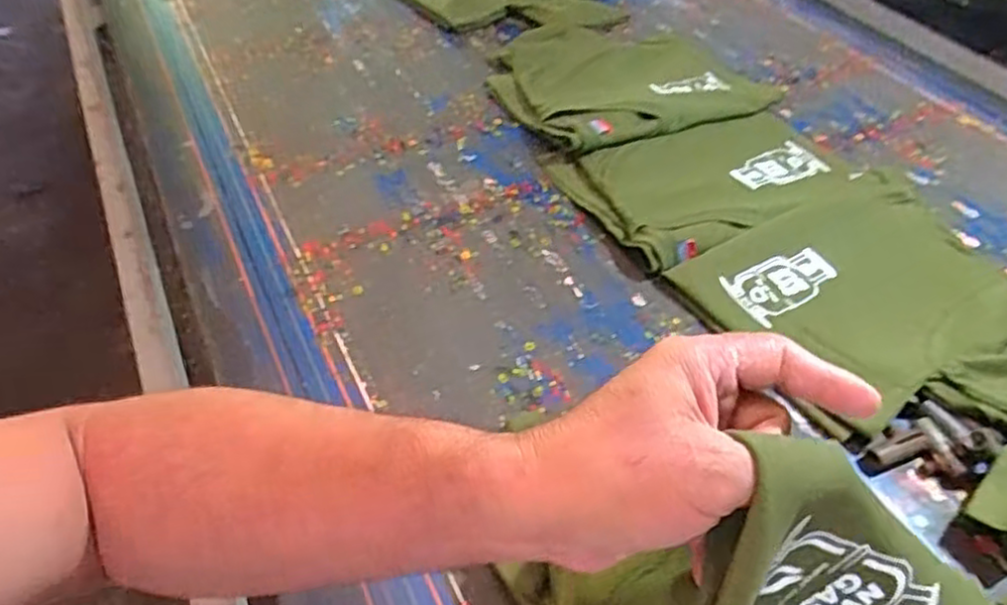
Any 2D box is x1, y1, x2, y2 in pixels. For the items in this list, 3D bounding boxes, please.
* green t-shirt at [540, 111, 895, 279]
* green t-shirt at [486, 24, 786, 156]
[{"bbox_3d":[0.270,-0.157,0.880,0.358,0.033,0.218,-17,50,-18],"label":"green t-shirt"},{"bbox_3d":[0.182,-0.346,1.053,0.386,0.038,0.322,-20,51,-21],"label":"green t-shirt"}]

